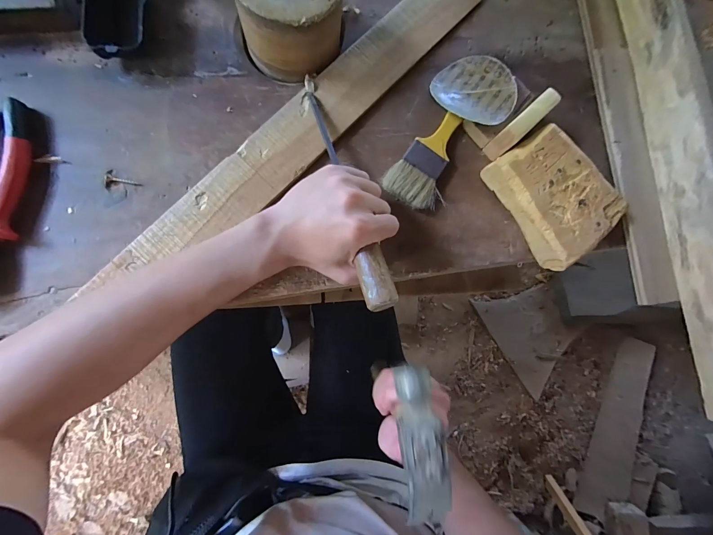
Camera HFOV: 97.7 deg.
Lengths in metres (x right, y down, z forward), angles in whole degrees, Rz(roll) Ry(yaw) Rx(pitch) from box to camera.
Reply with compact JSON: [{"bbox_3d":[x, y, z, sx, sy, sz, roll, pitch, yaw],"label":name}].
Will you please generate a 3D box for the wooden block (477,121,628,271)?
[{"bbox_3d":[0.216,-0.079,0.341,0.099,0.036,0.133,-35,90,-9],"label":"wooden block"}]

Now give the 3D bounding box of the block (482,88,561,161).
[{"bbox_3d":[0.181,-0.157,0.344,0.075,0.049,0.020,-42,91,-9],"label":"block"}]

